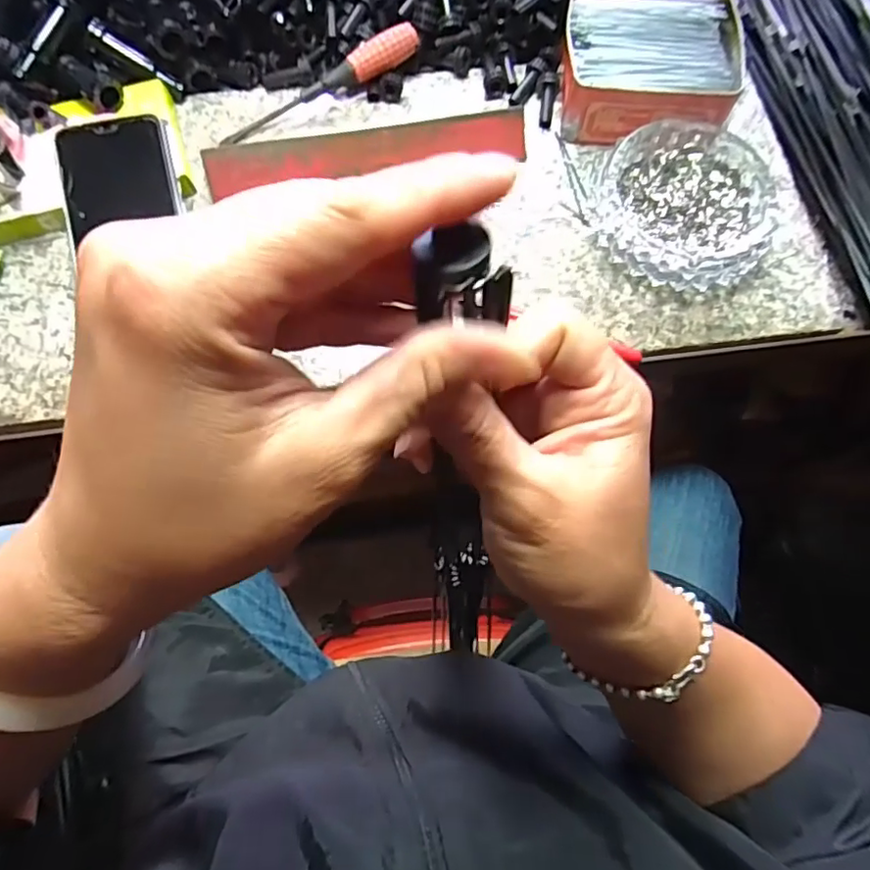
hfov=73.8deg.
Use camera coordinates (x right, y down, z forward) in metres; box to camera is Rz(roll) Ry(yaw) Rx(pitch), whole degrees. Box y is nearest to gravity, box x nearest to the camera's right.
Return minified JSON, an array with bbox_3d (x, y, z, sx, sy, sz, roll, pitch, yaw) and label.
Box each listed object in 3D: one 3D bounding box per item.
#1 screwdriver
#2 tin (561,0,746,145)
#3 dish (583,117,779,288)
[{"bbox_3d":[-0.088,-0.262,0.439,0.165,0.020,0.023,-24,75,9],"label":"screwdriver"},{"bbox_3d":[0.156,-0.271,0.426,0.128,0.042,0.104,2,73,-1],"label":"tin"},{"bbox_3d":[0.174,-0.160,0.402,0.124,0.028,0.120,0,73,-1],"label":"dish"}]

